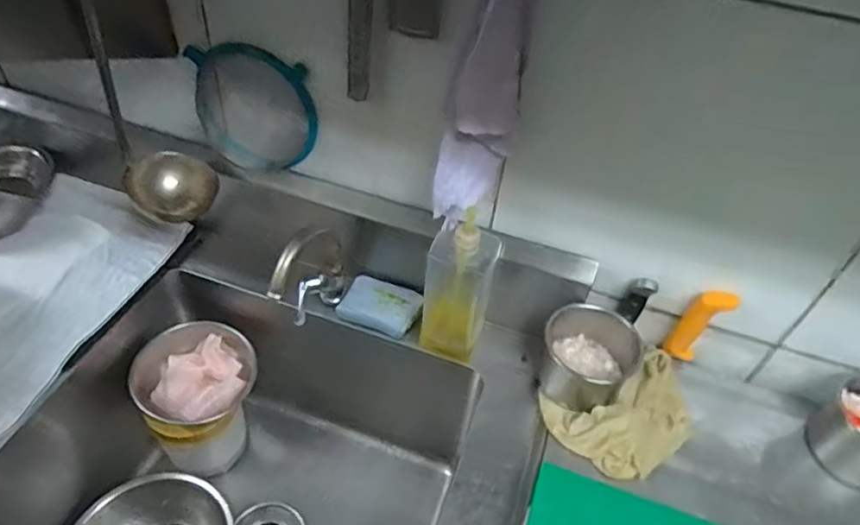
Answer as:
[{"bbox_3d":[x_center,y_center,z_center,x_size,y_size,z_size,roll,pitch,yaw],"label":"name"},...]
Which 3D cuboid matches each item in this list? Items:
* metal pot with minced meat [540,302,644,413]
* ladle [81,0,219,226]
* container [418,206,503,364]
[{"bbox_3d":[0.209,0.126,0.796,0.101,0.108,0.122,-30,56,-29],"label":"metal pot with minced meat"},{"bbox_3d":[-0.366,-0.196,0.762,0.114,0.333,0.070,-17,50,-20],"label":"ladle"},{"bbox_3d":[0.040,0.029,0.794,0.083,0.236,0.070,17,47,10],"label":"container"}]

